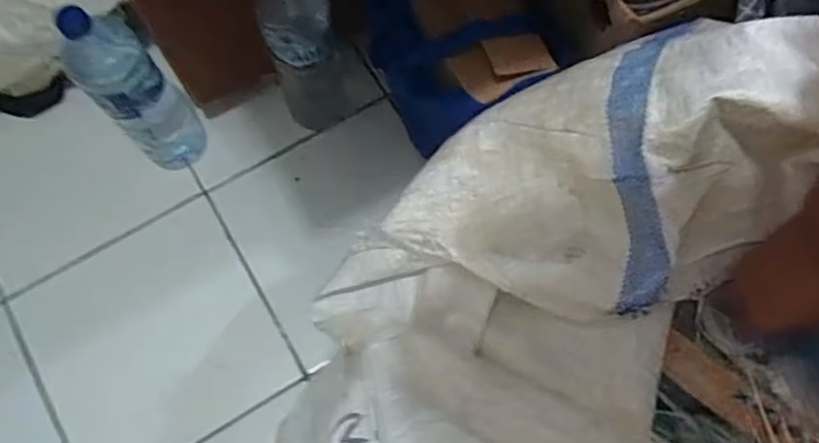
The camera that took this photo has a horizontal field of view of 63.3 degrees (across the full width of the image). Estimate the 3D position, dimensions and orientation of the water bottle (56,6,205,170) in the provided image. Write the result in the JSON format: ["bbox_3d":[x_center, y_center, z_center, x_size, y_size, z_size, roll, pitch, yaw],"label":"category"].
[{"bbox_3d":[-0.330,-0.152,0.815,0.082,0.304,0.067,-40,75,-13],"label":"water bottle"}]

